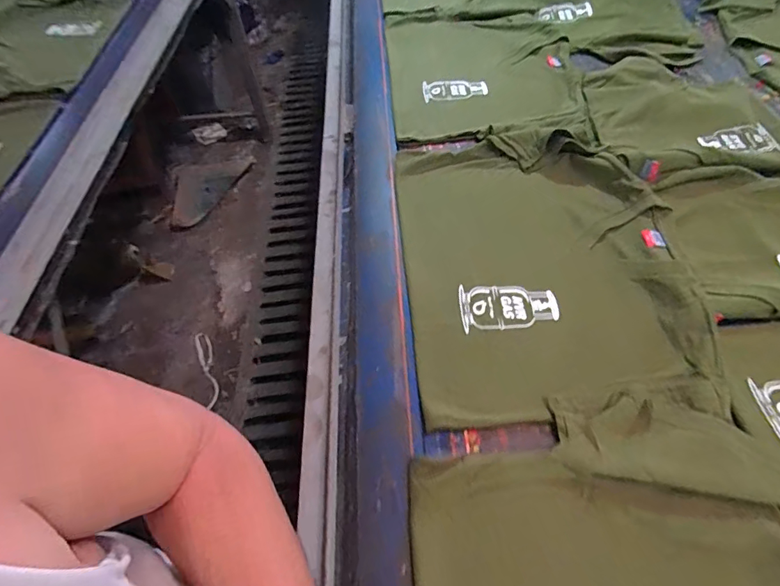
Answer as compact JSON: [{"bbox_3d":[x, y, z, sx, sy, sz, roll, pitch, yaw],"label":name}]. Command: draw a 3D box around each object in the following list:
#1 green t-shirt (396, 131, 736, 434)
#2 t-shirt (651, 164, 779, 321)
[{"bbox_3d":[0.202,-0.056,0.663,0.364,0.054,0.492,-2,54,1],"label":"green t-shirt"},{"bbox_3d":[0.540,-0.081,0.646,0.284,0.020,0.255,-4,54,2],"label":"t-shirt"}]

